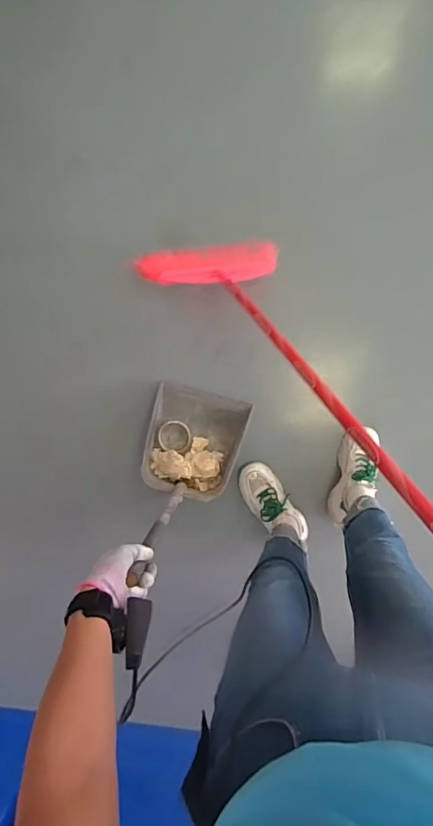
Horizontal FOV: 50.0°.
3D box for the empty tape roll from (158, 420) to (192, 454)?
[{"bbox_3d":[-0.107,0.063,1.205,0.085,0.014,0.086,1,81,-4],"label":"empty tape roll"}]

